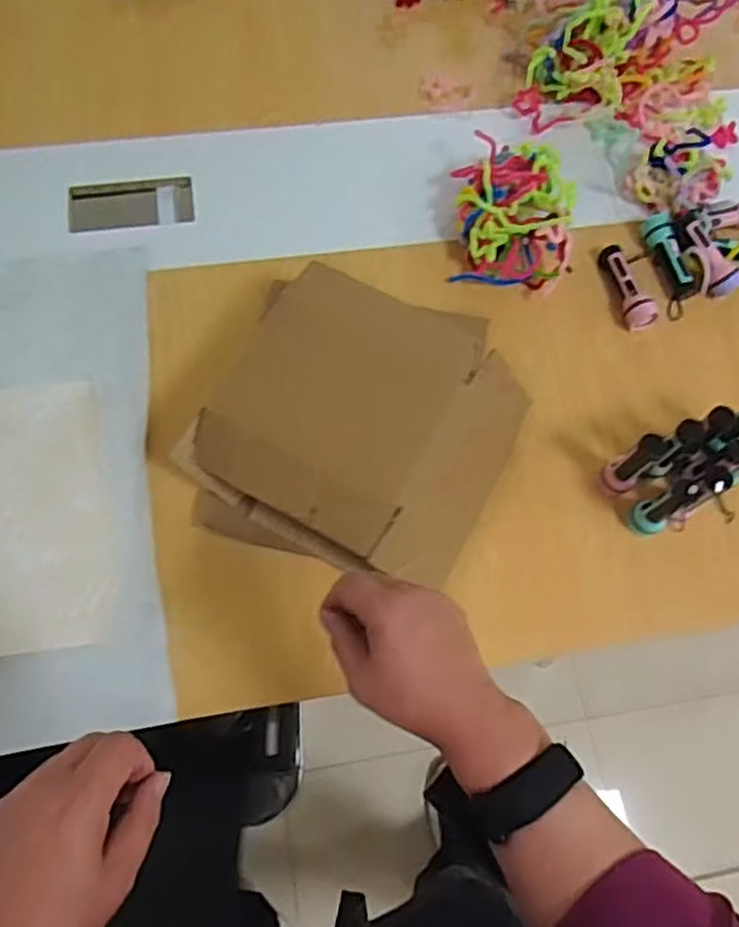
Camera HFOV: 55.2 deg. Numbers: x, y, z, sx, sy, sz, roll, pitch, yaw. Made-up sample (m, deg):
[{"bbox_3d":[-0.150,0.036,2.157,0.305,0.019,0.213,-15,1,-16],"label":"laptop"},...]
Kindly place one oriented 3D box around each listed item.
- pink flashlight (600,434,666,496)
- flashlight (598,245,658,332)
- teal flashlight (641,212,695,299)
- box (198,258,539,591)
[{"bbox_3d":[0.265,0.003,0.708,0.033,0.096,0.033,1,70,-2],"label":"pink flashlight"},{"bbox_3d":[0.299,-0.204,0.820,0.031,0.030,0.105,-17,71,-8],"label":"flashlight"},{"bbox_3d":[0.358,-0.248,0.841,0.026,0.032,0.104,-20,84,-9],"label":"teal flashlight"},{"bbox_3d":[0.002,-0.040,0.700,0.276,0.114,0.257,29,72,7],"label":"box"}]

